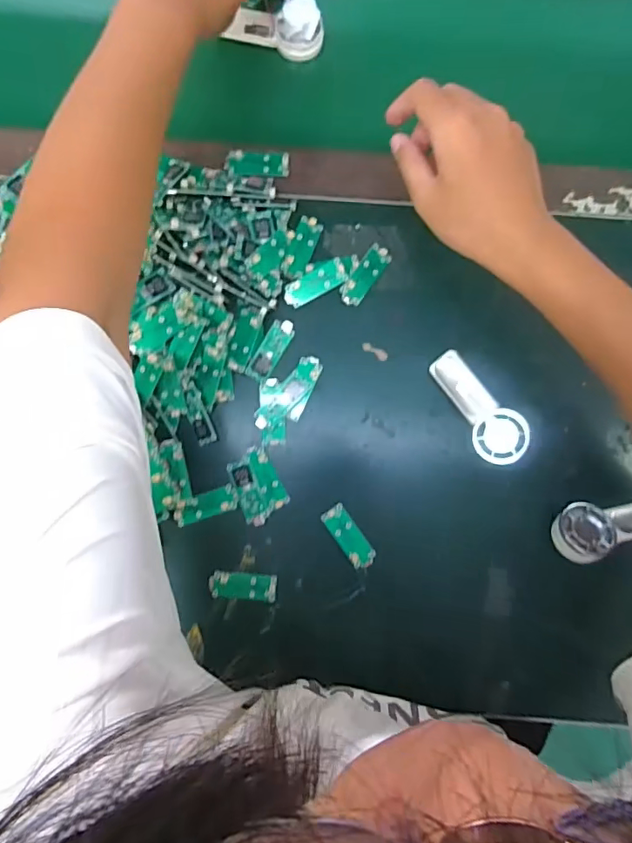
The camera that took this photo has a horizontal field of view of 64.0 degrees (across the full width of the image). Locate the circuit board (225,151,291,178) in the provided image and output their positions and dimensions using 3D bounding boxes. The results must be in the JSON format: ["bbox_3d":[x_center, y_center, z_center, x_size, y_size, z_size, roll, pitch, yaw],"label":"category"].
[{"bbox_3d":[-0.048,-0.211,0.414,0.050,0.004,0.021,-2,86,0],"label":"circuit board"}]

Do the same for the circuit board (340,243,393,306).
[{"bbox_3d":[0.040,-0.117,0.408,0.018,0.007,0.052,37,86,2],"label":"circuit board"}]

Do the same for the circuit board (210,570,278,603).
[{"bbox_3d":[-0.056,0.128,0.393,0.050,0.006,0.020,6,86,0],"label":"circuit board"}]

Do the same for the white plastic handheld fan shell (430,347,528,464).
[{"bbox_3d":[0.123,-0.012,0.384,0.034,0.018,0.093,-33,75,-1],"label":"white plastic handheld fan shell"}]

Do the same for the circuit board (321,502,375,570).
[{"bbox_3d":[0.026,0.091,0.396,0.020,0.005,0.052,-35,87,-3],"label":"circuit board"}]

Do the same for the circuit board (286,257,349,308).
[{"bbox_3d":[0.000,-0.111,0.407,0.053,0.005,0.020,-29,86,-2],"label":"circuit board"}]

